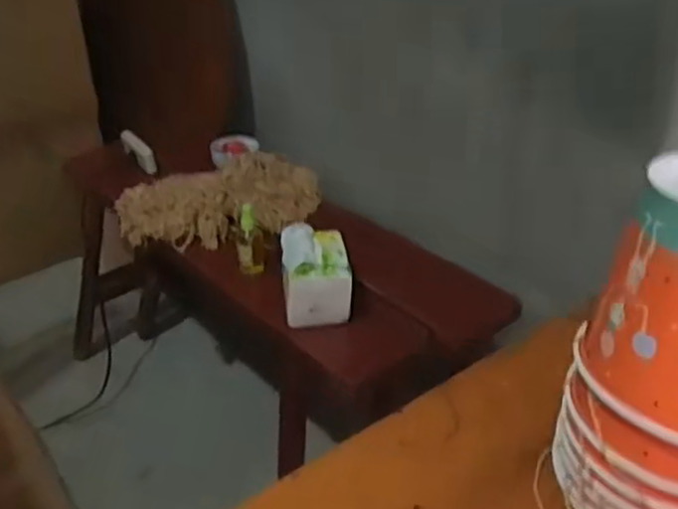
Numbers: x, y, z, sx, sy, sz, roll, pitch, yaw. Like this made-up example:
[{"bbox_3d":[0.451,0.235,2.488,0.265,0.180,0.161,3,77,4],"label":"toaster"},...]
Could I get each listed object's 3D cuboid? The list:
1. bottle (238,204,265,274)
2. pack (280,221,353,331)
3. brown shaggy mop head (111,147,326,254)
[{"bbox_3d":[-0.145,-0.023,1.113,0.043,0.113,0.035,-5,33,-7],"label":"bottle"},{"bbox_3d":[-0.035,0.028,1.028,0.098,0.105,0.125,-4,32,-6],"label":"pack"},{"bbox_3d":[-0.214,-0.096,1.274,0.379,0.094,0.199,-12,34,-18],"label":"brown shaggy mop head"}]

